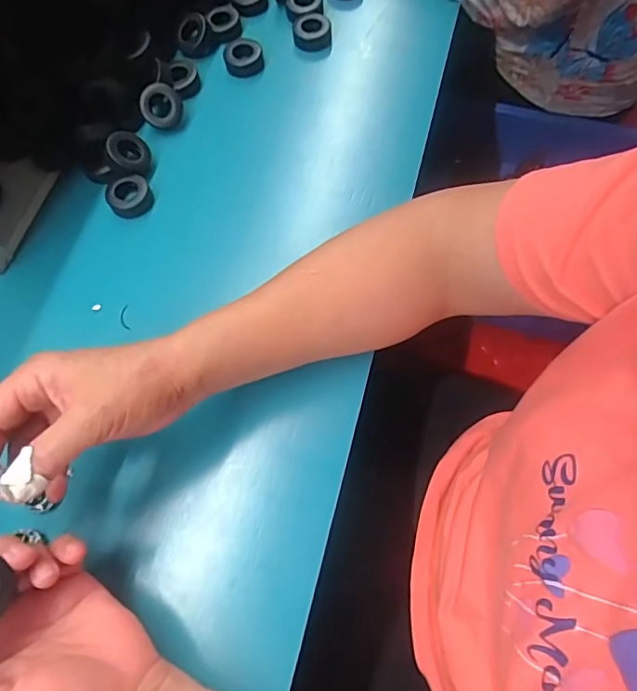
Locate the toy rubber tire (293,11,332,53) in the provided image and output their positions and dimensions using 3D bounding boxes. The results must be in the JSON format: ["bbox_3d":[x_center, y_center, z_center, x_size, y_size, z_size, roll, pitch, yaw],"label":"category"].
[{"bbox_3d":[-0.006,-0.314,0.528,0.038,0.014,0.043,-3,68,-1],"label":"toy rubber tire"}]

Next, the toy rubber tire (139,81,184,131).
[{"bbox_3d":[-0.143,-0.218,0.483,0.038,0.013,0.038,-8,111,-21],"label":"toy rubber tire"}]

